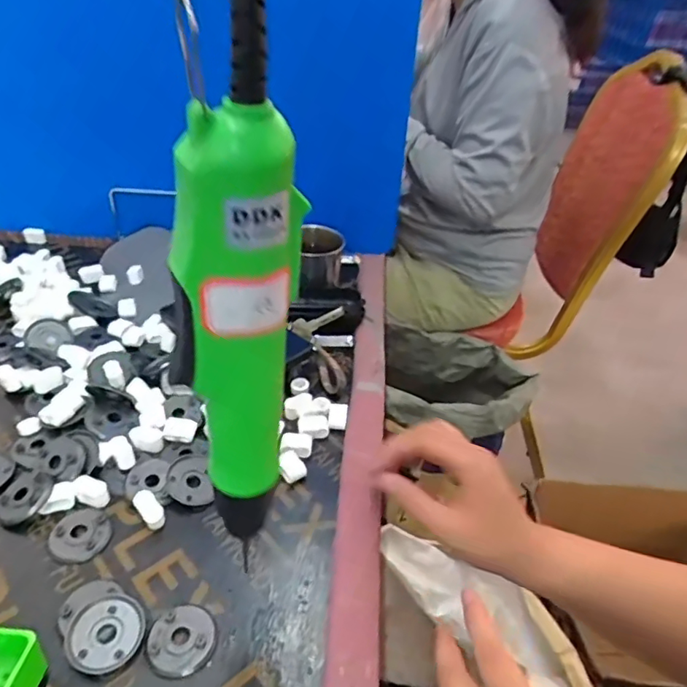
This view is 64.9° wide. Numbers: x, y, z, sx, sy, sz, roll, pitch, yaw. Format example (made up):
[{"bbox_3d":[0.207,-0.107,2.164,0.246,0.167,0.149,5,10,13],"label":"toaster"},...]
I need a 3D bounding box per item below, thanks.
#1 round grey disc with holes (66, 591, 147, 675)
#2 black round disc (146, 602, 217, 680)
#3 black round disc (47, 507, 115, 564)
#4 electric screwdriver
[{"bbox_3d":[-0.143,0.175,0.326,0.040,0.009,0.043,4,38,-3],"label":"round grey disc with holes"},{"bbox_3d":[-0.098,0.179,0.329,0.040,0.004,0.042,4,38,-3],"label":"black round disc"},{"bbox_3d":[-0.184,0.134,0.379,0.040,0.006,0.041,4,38,-3],"label":"black round disc"},{"bbox_3d":[-0.040,-0.003,0.205,0.030,0.162,0.034,19,40,19],"label":"electric screwdriver"}]

